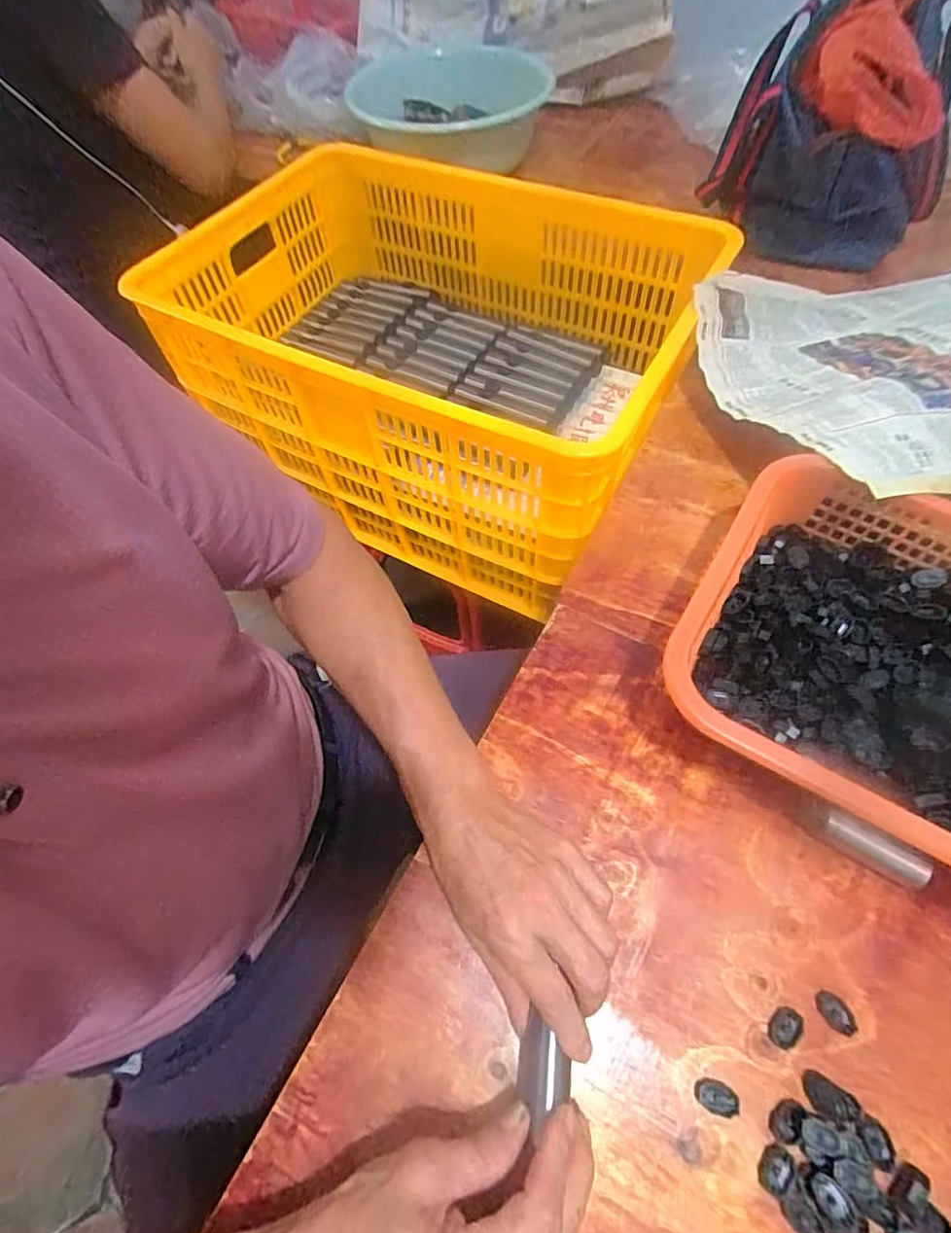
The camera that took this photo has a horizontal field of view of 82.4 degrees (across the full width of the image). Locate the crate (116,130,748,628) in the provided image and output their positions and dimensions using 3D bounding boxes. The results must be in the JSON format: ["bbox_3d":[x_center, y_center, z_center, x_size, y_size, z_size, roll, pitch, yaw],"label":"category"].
[{"bbox_3d":[-0.057,-0.319,0.724,0.582,0.329,0.406,25,65,15],"label":"crate"}]

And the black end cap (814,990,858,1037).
[{"bbox_3d":[0.216,0.237,0.325,0.014,0.004,0.024,-34,65,-15],"label":"black end cap"}]

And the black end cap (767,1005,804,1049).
[{"bbox_3d":[0.185,0.245,0.323,0.015,0.005,0.022,39,69,21],"label":"black end cap"}]

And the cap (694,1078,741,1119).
[{"bbox_3d":[0.138,0.274,0.309,0.023,0.006,0.015,14,63,10],"label":"cap"}]

